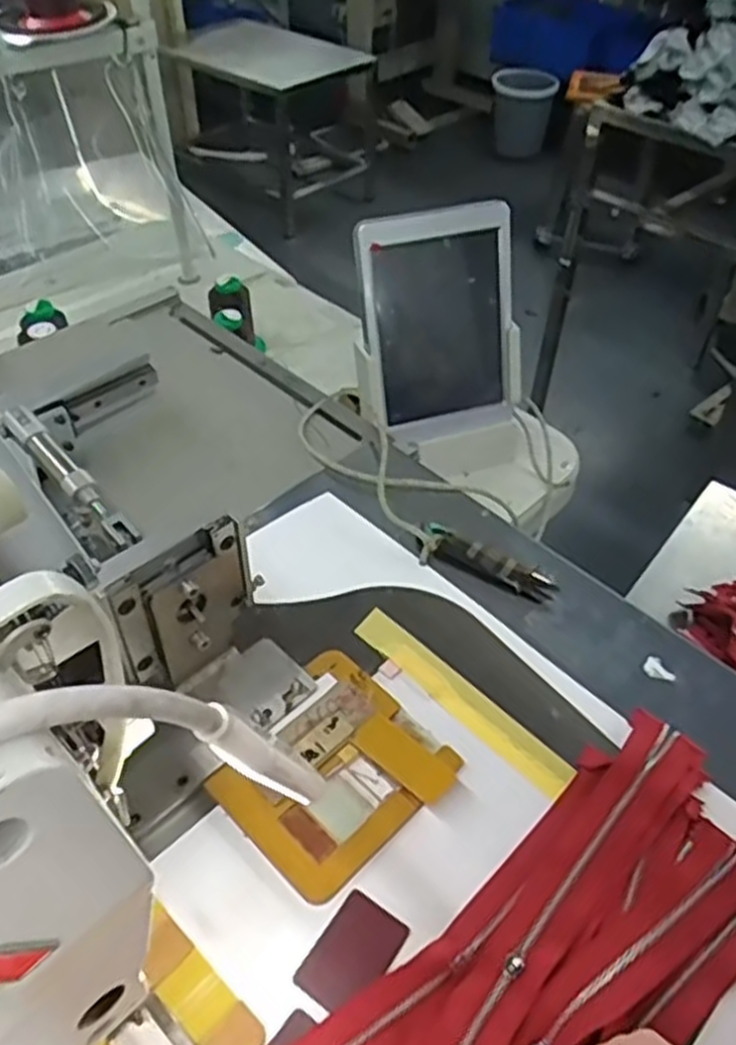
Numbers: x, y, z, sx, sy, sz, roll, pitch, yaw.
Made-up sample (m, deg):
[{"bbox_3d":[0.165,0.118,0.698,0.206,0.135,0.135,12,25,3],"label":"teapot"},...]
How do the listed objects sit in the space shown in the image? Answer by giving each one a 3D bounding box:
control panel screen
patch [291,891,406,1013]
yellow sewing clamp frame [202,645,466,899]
[{"bbox_3d":[0.069,-0.183,0.742,0.150,0.209,0.023,-17,29,-14],"label":"control panel screen"},{"bbox_3d":[-0.008,0.209,0.382,0.034,0.004,0.051,27,51,23],"label":"patch"},{"bbox_3d":[-0.022,0.136,0.443,0.114,0.011,0.106,-34,56,-30],"label":"yellow sewing clamp frame"}]

